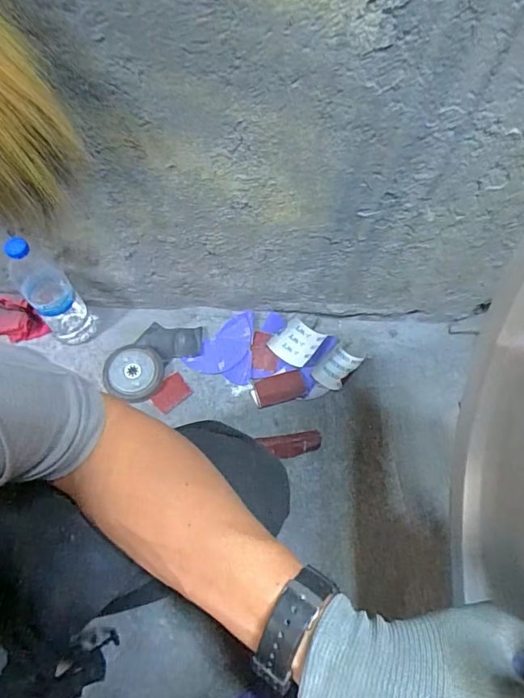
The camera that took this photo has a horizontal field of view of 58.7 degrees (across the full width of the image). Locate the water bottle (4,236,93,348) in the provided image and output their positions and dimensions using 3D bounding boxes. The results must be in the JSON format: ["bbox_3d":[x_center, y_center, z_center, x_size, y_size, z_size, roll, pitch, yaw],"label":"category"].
[{"bbox_3d":[-0.372,-0.107,0.805,0.072,0.273,0.075,-34,73,-17],"label":"water bottle"}]

